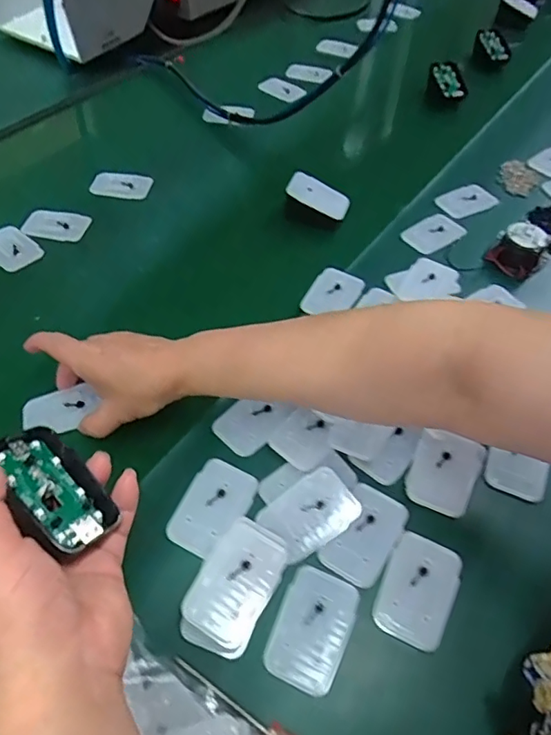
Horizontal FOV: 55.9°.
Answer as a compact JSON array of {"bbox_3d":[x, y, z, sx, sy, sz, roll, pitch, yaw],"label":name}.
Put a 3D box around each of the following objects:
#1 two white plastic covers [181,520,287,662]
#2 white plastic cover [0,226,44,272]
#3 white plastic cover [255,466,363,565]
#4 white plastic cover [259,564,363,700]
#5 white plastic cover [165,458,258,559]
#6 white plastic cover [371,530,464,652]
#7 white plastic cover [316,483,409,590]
[{"bbox_3d":[-0.026,0.142,0.343,0.047,0.010,0.082,27,55,9],"label":"two white plastic covers"},{"bbox_3d":[-0.289,-0.130,0.568,0.065,0.014,0.044,36,59,24],"label":"white plastic cover"},{"bbox_3d":[0.026,0.106,0.380,0.068,0.011,0.047,-24,63,-25],"label":"white plastic cover"},{"bbox_3d":[0.025,0.169,0.340,0.047,0.004,0.070,24,54,7],"label":"white plastic cover"},{"bbox_3d":[-0.047,0.103,0.388,0.045,0.004,0.070,30,55,11],"label":"white plastic cover"},{"bbox_3d":[0.098,0.149,0.354,0.047,0.004,0.069,27,55,9],"label":"white plastic cover"},{"bbox_3d":[0.066,0.121,0.378,0.042,0.006,0.070,31,55,12],"label":"white plastic cover"}]

